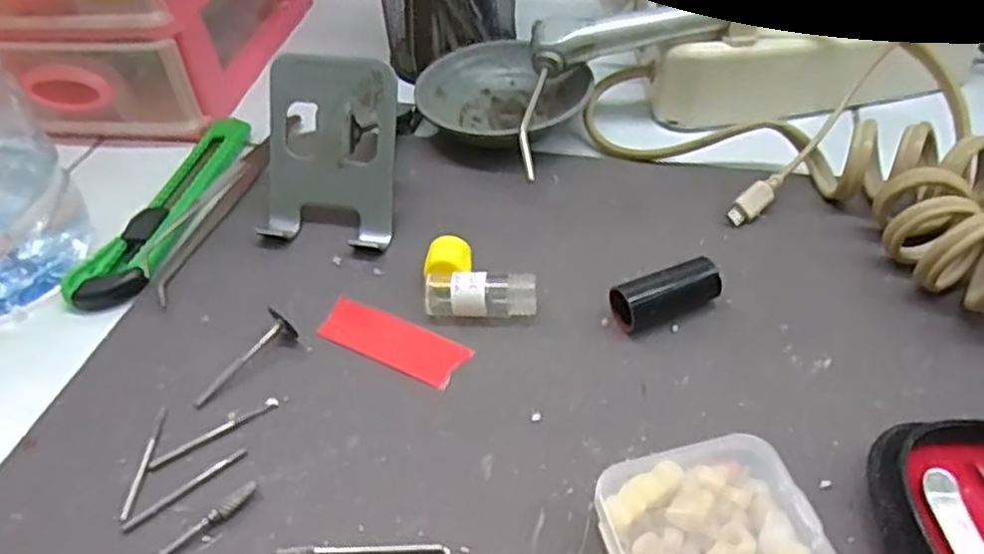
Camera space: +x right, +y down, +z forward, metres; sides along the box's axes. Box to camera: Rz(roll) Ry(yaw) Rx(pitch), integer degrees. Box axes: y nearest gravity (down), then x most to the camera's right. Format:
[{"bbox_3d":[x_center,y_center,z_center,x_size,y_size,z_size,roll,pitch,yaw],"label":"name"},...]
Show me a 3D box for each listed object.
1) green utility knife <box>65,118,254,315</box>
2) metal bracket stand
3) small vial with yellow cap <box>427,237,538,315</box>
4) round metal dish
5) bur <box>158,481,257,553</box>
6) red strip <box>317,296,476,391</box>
[{"bbox_3d":[-0.152,-0.038,0.354,0.031,0.008,0.138,7,46,14],"label":"green utility knife"},{"bbox_3d":[-0.072,-0.054,0.319,0.060,0.067,0.044,5,45,13],"label":"metal bracket stand"},{"bbox_3d":[-0.004,0.001,0.292,0.043,0.017,0.033,-3,44,5],"label":"small vial with yellow cap"},{"bbox_3d":[0.010,-0.094,0.381,0.083,0.027,0.077,-4,44,4],"label":"round metal dish"},{"bbox_3d":[-0.096,0.081,0.228,0.050,0.004,0.004,-35,50,-25],"label":"bur"},{"bbox_3d":[-0.039,0.023,0.281,0.059,0.004,0.022,18,49,24],"label":"red strip"}]

